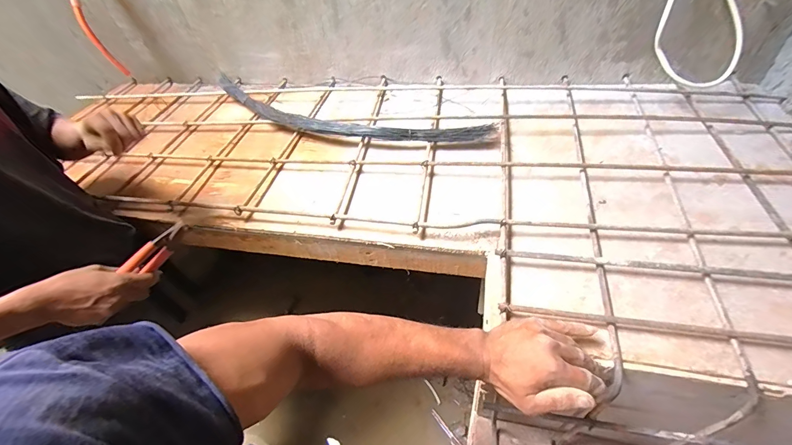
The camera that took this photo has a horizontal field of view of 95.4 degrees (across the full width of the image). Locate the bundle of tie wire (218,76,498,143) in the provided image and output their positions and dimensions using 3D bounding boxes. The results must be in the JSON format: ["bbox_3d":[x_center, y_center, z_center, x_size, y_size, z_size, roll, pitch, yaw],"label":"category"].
[{"bbox_3d":[-0.171,-0.266,0.918,0.832,0.054,0.151,15,50,21],"label":"bundle of tie wire"}]

